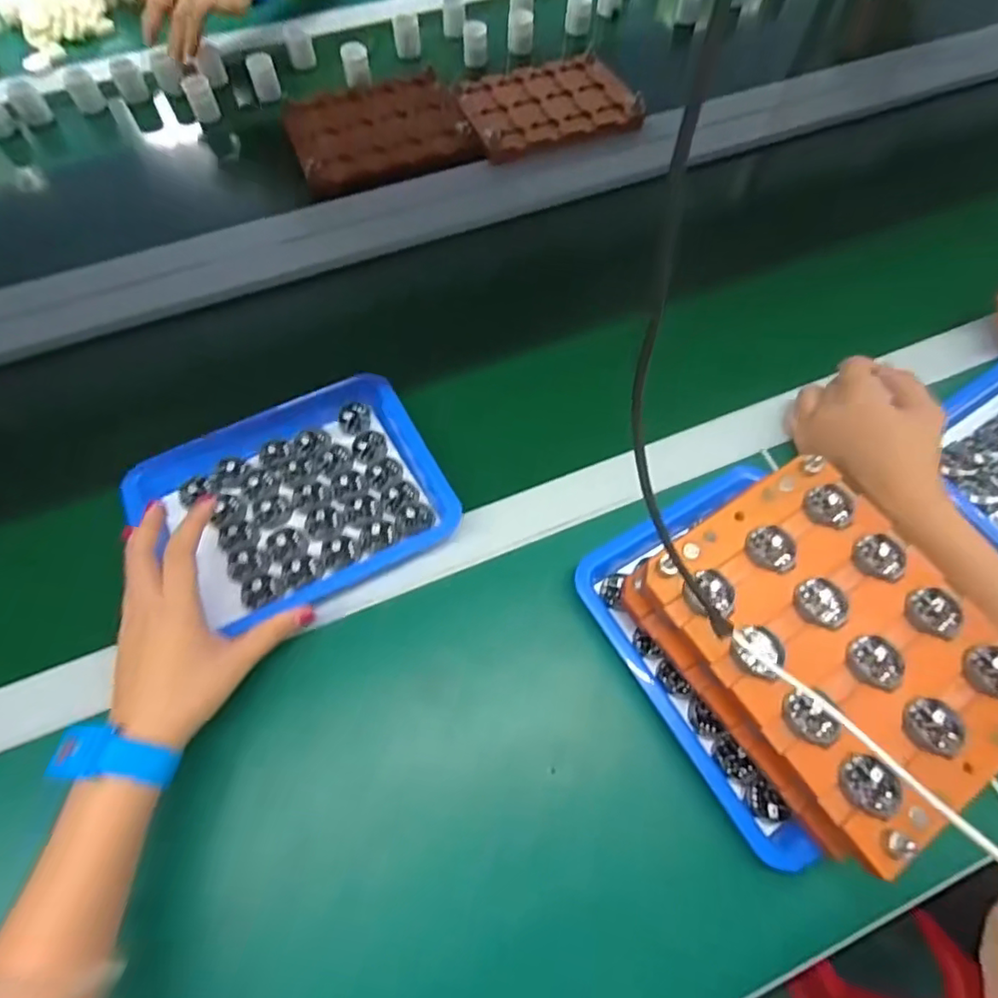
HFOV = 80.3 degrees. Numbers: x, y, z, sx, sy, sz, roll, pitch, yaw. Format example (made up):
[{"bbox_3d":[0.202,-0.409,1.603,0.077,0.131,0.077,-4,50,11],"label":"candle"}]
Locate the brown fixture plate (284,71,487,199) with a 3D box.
[{"bbox_3d":[-0.134,-0.410,0.665,0.187,0.022,0.156,-20,62,-9],"label":"brown fixture plate"}]

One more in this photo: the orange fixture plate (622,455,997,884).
[{"bbox_3d":[0.192,0.086,0.351,0.152,0.050,0.192,-31,64,-14],"label":"orange fixture plate"}]

